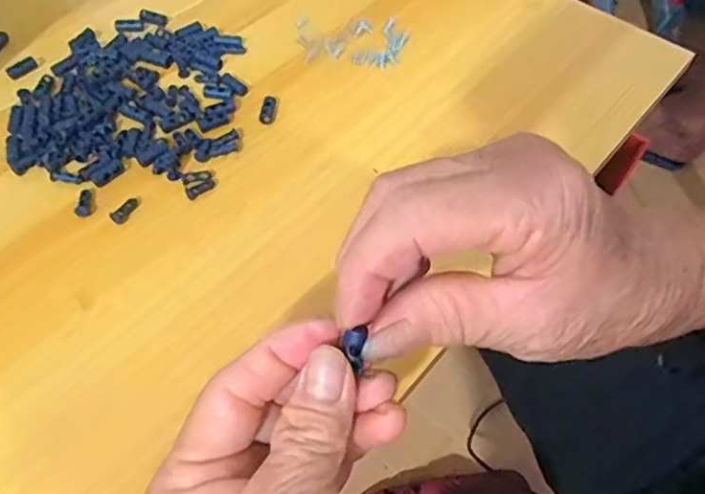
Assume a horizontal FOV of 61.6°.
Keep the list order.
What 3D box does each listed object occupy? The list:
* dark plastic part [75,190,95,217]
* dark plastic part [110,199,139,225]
[{"bbox_3d":[-0.142,-0.024,0.314,0.008,0.004,0.017,-3,55,-6],"label":"dark plastic part"},{"bbox_3d":[-0.121,-0.020,0.314,0.010,0.004,0.017,29,58,16],"label":"dark plastic part"}]

